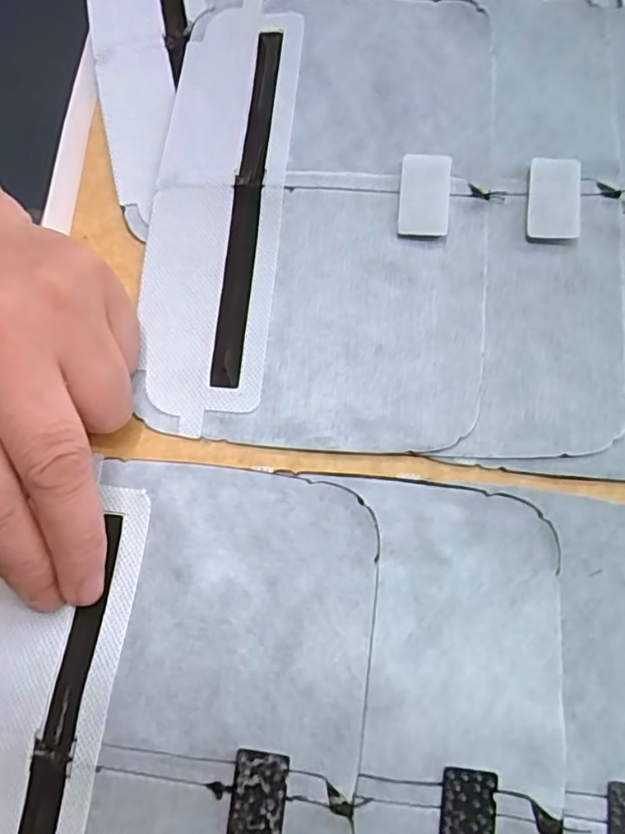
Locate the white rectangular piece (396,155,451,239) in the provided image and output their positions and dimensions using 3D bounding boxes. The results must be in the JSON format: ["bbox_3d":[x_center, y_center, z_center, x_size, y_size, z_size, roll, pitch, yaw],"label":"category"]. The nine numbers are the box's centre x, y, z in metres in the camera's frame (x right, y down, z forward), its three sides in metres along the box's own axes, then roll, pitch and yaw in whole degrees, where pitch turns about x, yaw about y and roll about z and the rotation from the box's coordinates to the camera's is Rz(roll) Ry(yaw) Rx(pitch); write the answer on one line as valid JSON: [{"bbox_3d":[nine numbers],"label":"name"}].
[{"bbox_3d":[0.043,-0.086,0.224,0.019,0.004,0.034,6,74,3],"label":"white rectangular piece"}]

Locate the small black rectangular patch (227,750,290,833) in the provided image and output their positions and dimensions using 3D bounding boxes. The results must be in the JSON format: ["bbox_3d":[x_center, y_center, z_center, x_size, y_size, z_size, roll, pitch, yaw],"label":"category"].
[{"bbox_3d":[-0.016,0.114,0.170,0.016,0.004,0.028,5,74,3],"label":"small black rectangular patch"}]

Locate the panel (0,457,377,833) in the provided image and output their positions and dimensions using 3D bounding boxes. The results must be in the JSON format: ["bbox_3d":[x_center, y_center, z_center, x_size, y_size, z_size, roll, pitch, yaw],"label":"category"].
[{"bbox_3d":[-0.052,0.106,0.177,0.128,0.006,0.185,7,73,5],"label":"panel"}]

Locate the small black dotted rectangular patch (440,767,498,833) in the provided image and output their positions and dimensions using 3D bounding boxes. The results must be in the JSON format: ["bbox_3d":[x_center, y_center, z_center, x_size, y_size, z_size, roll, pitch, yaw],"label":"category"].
[{"bbox_3d":[0.046,0.119,0.168,0.016,0.004,0.029,7,74,3],"label":"small black dotted rectangular patch"}]

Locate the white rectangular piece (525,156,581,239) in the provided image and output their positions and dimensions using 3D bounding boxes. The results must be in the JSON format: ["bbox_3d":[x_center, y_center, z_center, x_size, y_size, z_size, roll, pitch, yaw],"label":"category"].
[{"bbox_3d":[0.093,-0.084,0.222,0.019,0.004,0.034,6,74,3],"label":"white rectangular piece"}]

